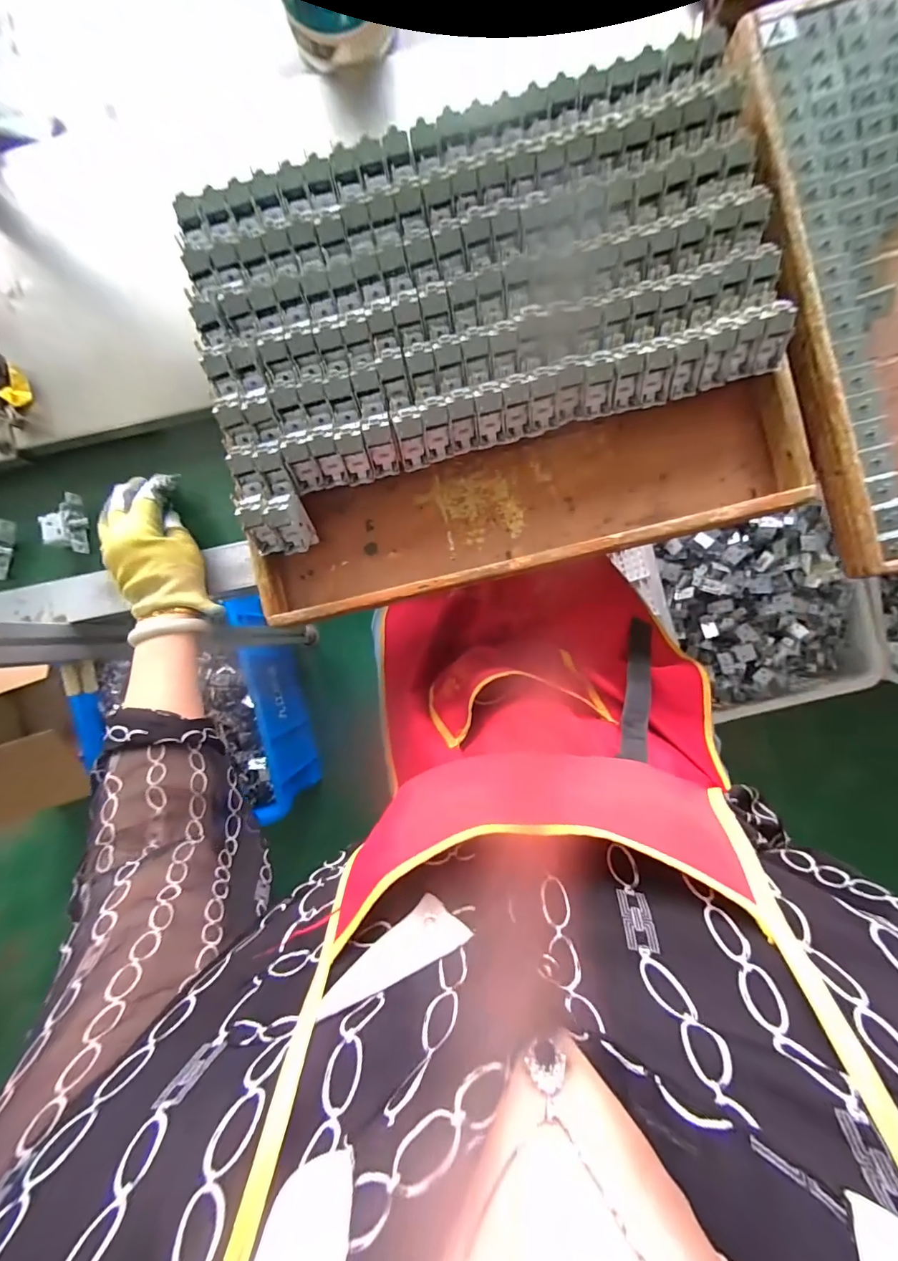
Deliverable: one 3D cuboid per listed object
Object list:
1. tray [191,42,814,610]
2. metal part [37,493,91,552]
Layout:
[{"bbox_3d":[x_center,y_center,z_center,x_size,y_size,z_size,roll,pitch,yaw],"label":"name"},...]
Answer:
[{"bbox_3d":[0.037,-0.248,0.388,0.493,0.057,0.391,-12,96,1],"label":"tray"},{"bbox_3d":[-0.429,-0.119,0.496,0.038,0.025,0.066,-5,89,4],"label":"metal part"}]

